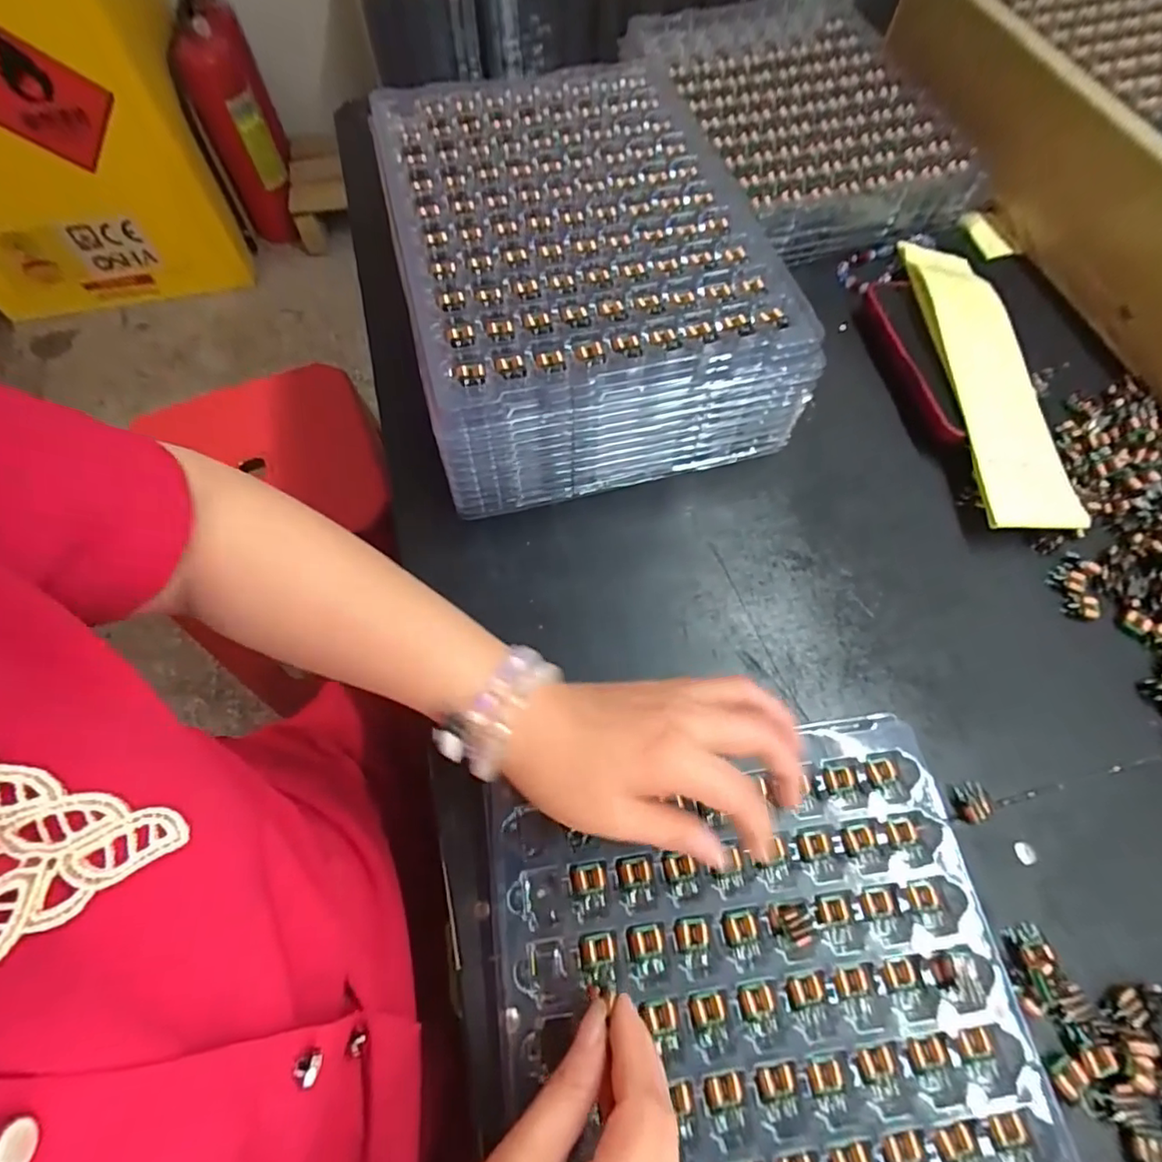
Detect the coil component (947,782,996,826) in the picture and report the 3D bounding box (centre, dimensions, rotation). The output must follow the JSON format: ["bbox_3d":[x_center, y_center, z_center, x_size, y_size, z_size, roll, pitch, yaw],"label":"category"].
[{"bbox_3d":[0.216,0.123,0.326,0.017,0.011,0.021,-5,64,-3],"label":"coil component"}]

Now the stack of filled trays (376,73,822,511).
[{"bbox_3d":[-0.010,-0.237,0.450,0.241,0.103,0.339,-14,65,-7],"label":"stack of filled trays"}]

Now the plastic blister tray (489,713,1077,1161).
[{"bbox_3d":[0.091,0.244,0.254,0.235,0.023,0.325,-8,64,-4],"label":"plastic blister tray"}]

